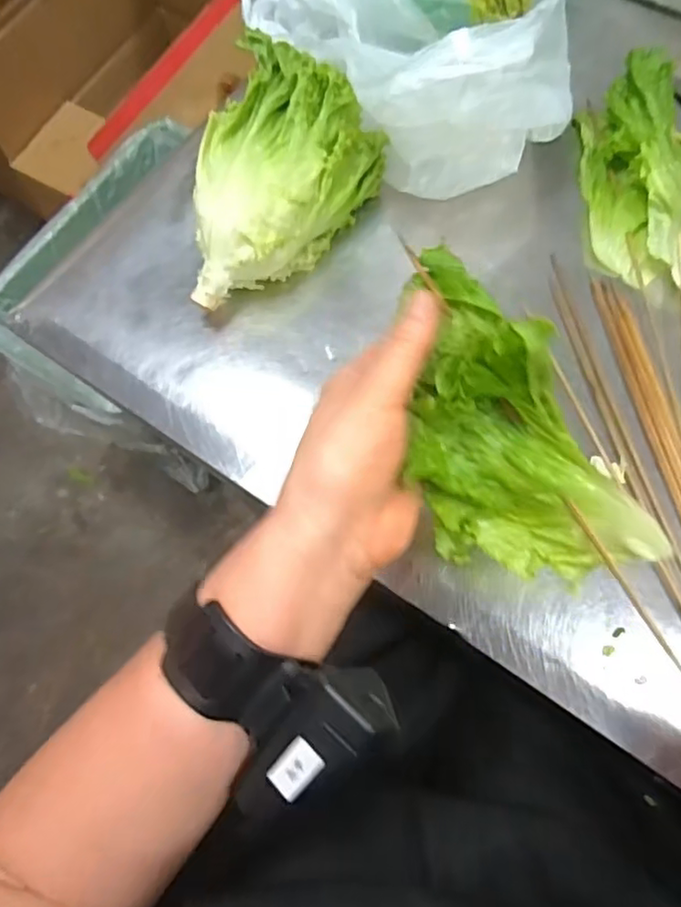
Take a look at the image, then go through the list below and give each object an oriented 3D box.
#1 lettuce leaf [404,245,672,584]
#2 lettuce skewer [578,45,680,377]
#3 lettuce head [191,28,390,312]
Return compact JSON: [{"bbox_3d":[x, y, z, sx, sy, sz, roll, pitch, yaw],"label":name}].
[{"bbox_3d":[0.069,-0.010,0.276,0.076,0.099,0.159,-37,75,-9],"label":"lettuce leaf"},{"bbox_3d":[0.231,-0.150,0.467,0.078,0.040,0.354,2,69,4],"label":"lettuce skewer"},{"bbox_3d":[-0.061,-0.202,0.465,0.104,0.092,0.184,36,74,17],"label":"lettuce head"}]

